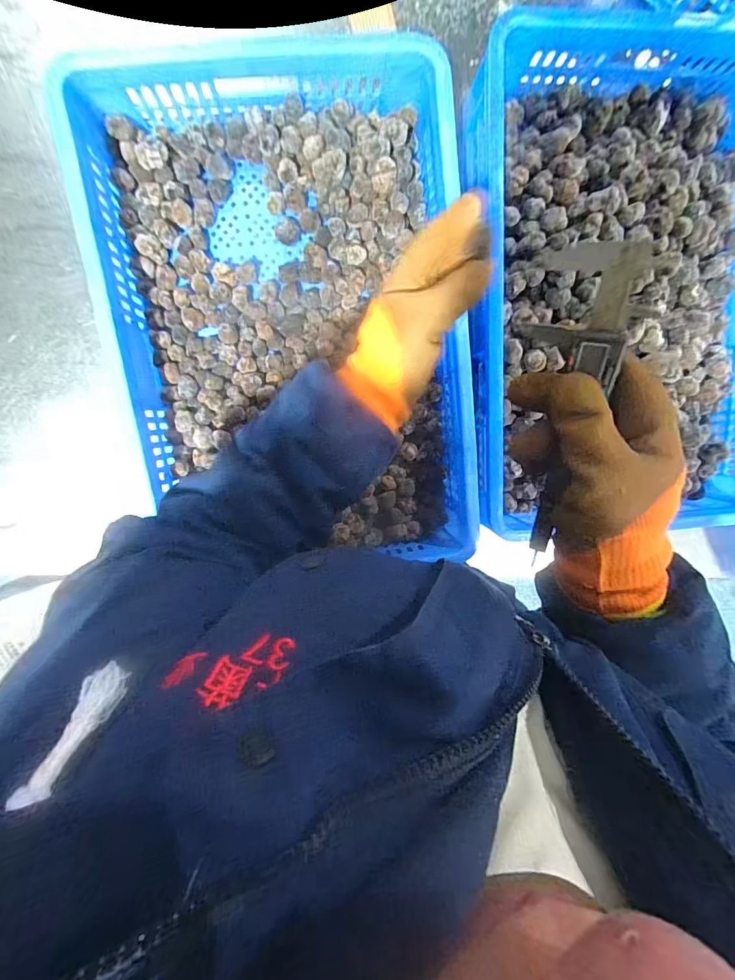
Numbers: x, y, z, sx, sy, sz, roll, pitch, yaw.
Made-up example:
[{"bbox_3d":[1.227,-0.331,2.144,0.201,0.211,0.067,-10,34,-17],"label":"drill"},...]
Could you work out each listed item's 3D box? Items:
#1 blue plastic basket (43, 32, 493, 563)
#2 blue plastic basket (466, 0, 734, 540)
[{"bbox_3d":[-0.084,-0.185,0.478,0.396,0.095,0.571,-9,100,-1],"label":"blue plastic basket"},{"bbox_3d":[0.336,-0.264,0.506,0.412,0.096,0.607,-2,99,-2],"label":"blue plastic basket"}]

